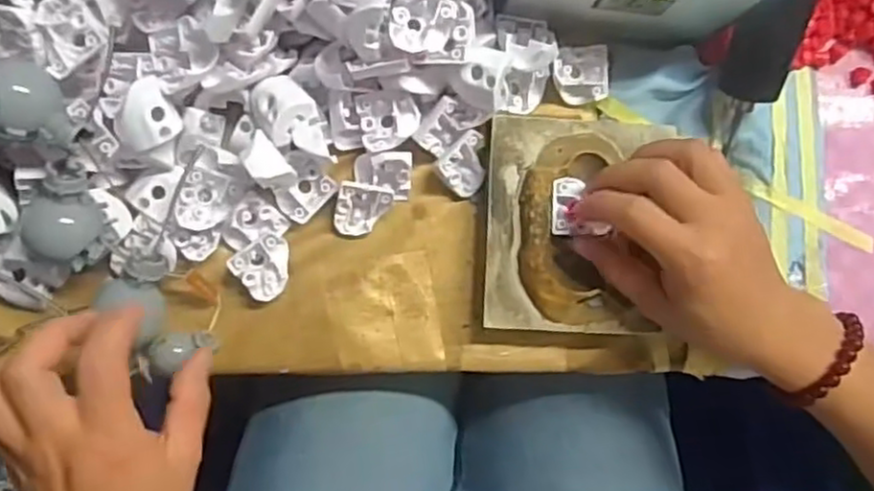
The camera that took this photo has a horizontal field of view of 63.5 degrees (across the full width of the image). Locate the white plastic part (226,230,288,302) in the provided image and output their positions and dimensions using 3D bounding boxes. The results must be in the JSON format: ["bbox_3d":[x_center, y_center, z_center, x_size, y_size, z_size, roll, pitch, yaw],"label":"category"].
[{"bbox_3d":[-0.090,0.011,0.379,0.031,0.014,0.028,-39,90,-6],"label":"white plastic part"}]

